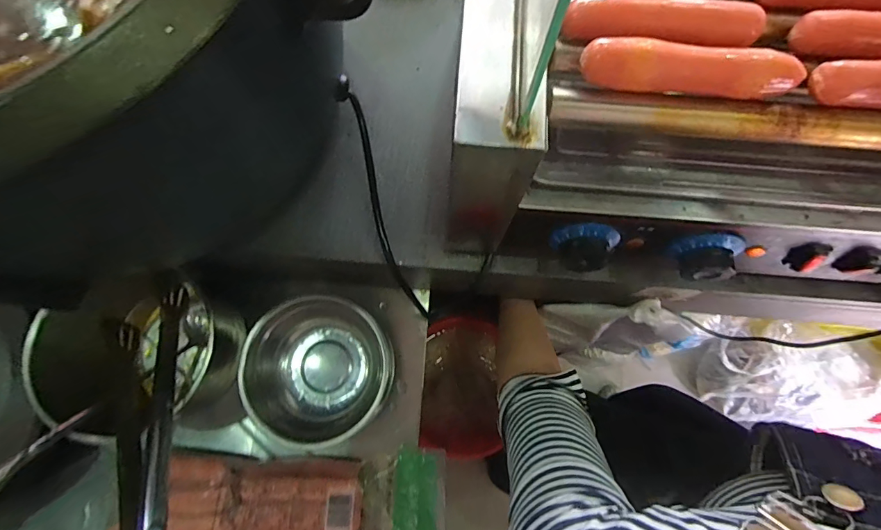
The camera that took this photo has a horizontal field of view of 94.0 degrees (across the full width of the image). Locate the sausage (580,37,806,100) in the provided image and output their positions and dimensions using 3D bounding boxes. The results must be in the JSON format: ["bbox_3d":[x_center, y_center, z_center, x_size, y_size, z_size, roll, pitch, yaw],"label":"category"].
[{"bbox_3d":[0.152,-0.118,0.248,0.127,0.019,0.023,6,76,1],"label":"sausage"}]

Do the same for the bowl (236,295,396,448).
[{"bbox_3d":[-0.141,0.121,0.477,0.166,0.074,0.151,0,76,-1],"label":"bowl"}]

